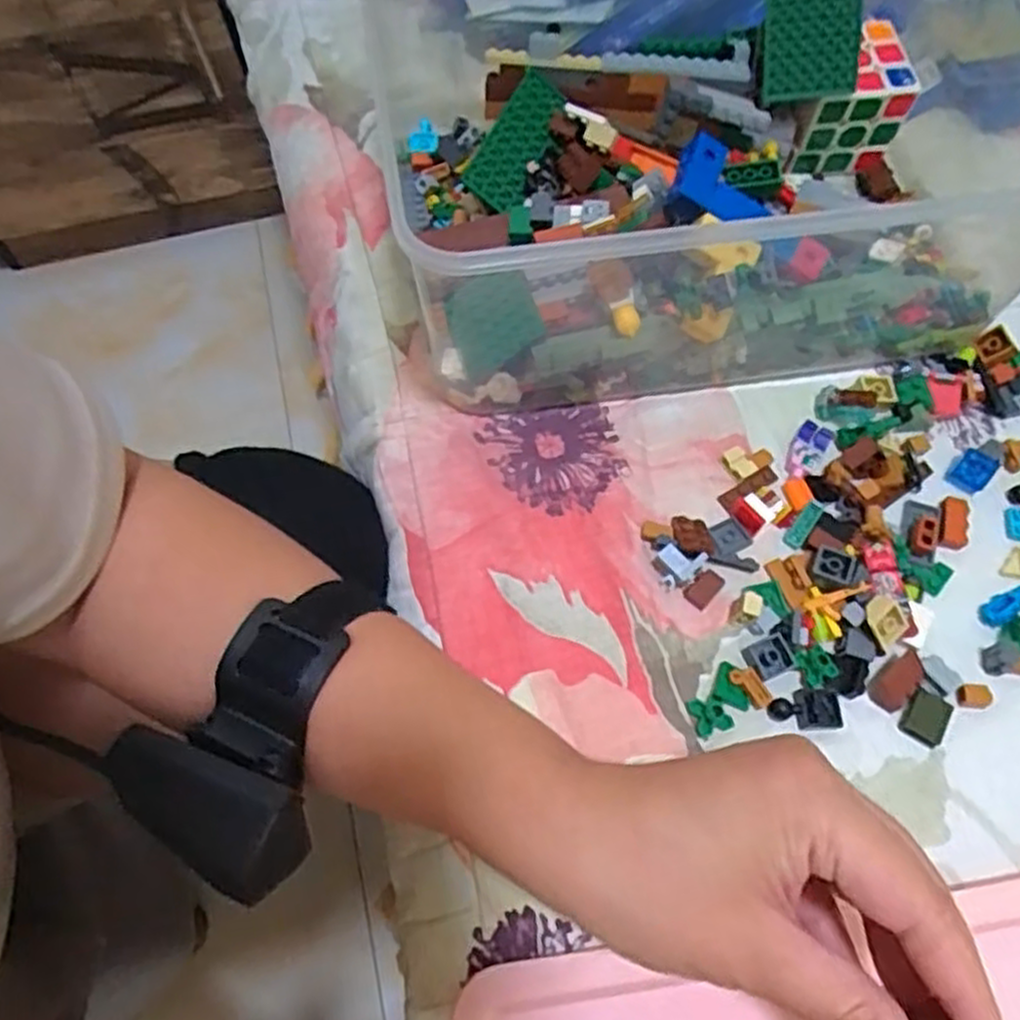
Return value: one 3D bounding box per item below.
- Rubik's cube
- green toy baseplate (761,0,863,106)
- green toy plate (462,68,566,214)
[{"bbox_3d":[0.193,-0.236,0.449,0.062,0.060,0.051,-6,65,1],"label":"Rubik's cube"},{"bbox_3d":[0.159,-0.252,0.407,0.048,0.064,0.009,1,27,17],"label":"green toy baseplate"},{"bbox_3d":[0.004,-0.202,0.424,0.034,0.008,0.074,31,87,-3],"label":"green toy plate"}]

